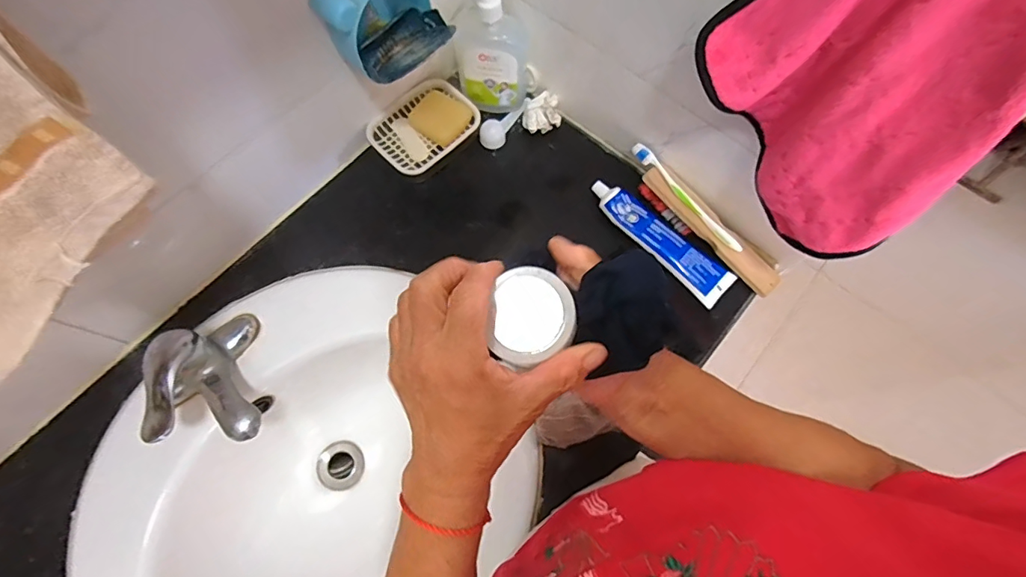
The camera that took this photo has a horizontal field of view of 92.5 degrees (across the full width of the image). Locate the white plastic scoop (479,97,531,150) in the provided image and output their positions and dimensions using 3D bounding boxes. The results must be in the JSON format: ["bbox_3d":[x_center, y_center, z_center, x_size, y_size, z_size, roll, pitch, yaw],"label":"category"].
[{"bbox_3d":[-0.013,-0.229,0.674,0.033,0.022,0.085,33,74,10],"label":"white plastic scoop"}]

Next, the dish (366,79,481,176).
[{"bbox_3d":[-0.121,-0.216,0.663,0.136,0.033,0.100,-41,77,-14],"label":"dish"}]

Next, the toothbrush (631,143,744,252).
[{"bbox_3d":[0.215,-0.113,0.607,0.017,0.010,0.180,-41,85,-13],"label":"toothbrush"}]

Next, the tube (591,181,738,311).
[{"bbox_3d":[0.182,-0.063,0.611,0.203,0.021,0.046,43,76,12],"label":"tube"}]

